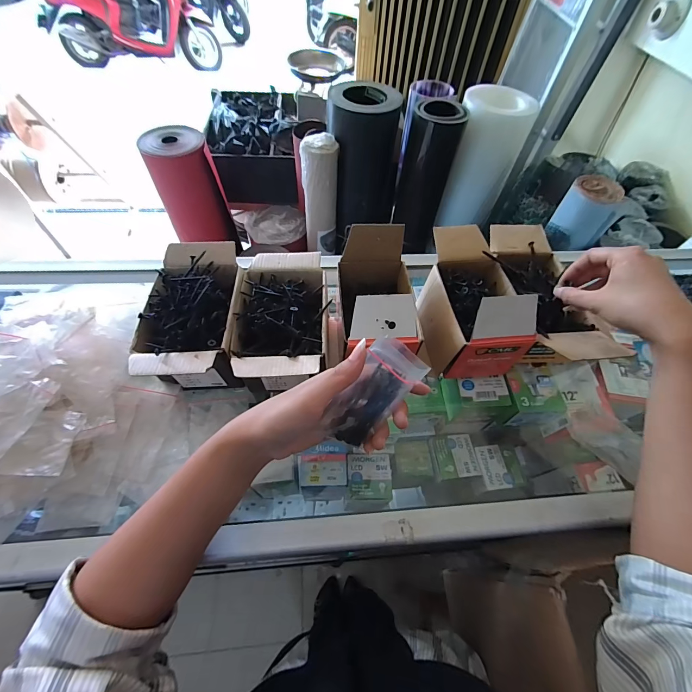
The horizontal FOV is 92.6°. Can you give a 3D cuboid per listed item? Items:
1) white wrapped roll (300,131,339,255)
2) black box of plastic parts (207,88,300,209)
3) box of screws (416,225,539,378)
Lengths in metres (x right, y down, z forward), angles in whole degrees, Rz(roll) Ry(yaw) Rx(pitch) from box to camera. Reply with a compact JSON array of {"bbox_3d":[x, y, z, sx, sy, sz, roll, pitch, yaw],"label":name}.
[{"bbox_3d":[-0.092,-0.509,1.206,0.118,0.432,0.114,2,57,-2],"label":"white wrapped roll"},{"bbox_3d":[-0.441,-1.012,1.621,0.387,0.267,0.659,-6,57,-7],"label":"black box of plastic parts"},{"bbox_3d":[0.149,-0.064,0.401,0.094,0.111,0.165,-2,57,-5],"label":"box of screws"}]

